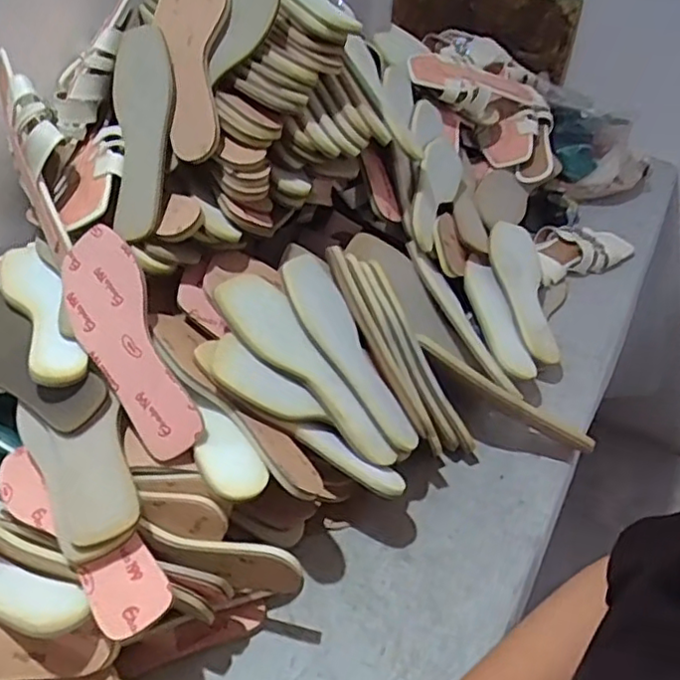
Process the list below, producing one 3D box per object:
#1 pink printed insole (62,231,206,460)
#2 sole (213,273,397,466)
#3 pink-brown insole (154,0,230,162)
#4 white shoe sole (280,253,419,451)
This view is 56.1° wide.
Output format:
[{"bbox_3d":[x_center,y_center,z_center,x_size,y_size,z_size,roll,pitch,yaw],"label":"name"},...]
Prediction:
[{"bbox_3d":[-0.203,0.001,0.602,0.083,0.011,0.233,-27,77,5],"label":"pink printed insole"},{"bbox_3d":[-0.028,0.028,0.644,0.239,0.015,0.072,48,52,-6],"label":"sole"},{"bbox_3d":[-0.155,-0.296,0.671,0.076,0.033,0.234,-1,81,-2],"label":"pink-brown insole"},{"bbox_3d":[0.012,0.012,0.684,0.063,0.019,0.233,-30,85,-28],"label":"white shoe sole"}]

